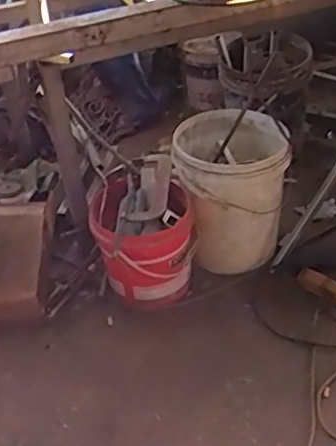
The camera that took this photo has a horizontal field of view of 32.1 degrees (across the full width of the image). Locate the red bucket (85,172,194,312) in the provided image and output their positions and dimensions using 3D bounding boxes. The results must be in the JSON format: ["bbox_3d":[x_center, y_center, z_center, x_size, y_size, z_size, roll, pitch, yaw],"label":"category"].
[{"bbox_3d":[-0.060,0.058,1.508,0.238,0.290,0.242,-4,38,3],"label":"red bucket"}]

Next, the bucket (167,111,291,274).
[{"bbox_3d":[0.169,-0.086,1.606,0.289,0.357,0.345,-2,38,5],"label":"bucket"}]

